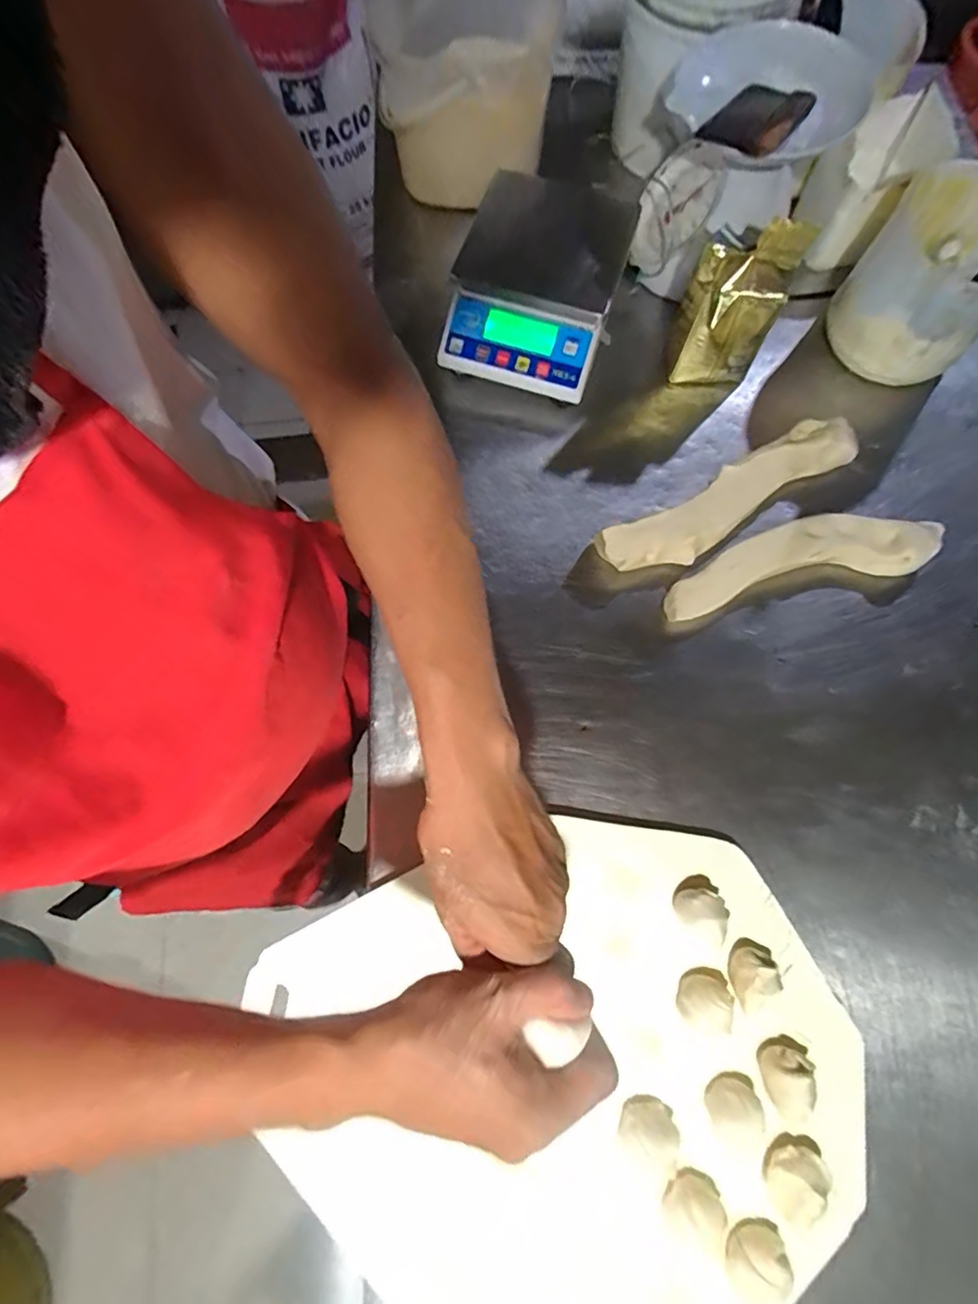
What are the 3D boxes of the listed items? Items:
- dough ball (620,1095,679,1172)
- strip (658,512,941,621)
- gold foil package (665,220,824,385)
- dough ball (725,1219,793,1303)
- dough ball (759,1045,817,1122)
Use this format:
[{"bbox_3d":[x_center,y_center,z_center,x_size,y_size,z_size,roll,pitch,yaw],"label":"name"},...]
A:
[{"bbox_3d":[0.128,0.385,0.447,0.045,0.023,0.039,27,77,9],"label":"dough ball"},{"bbox_3d":[0.330,-0.100,0.595,0.295,0.030,0.076,-12,74,-2],"label":"strip"},{"bbox_3d":[0.259,-0.362,0.600,0.099,0.159,0.046,6,75,3],"label":"gold foil package"},{"bbox_3d":[0.207,0.468,0.427,0.047,0.029,0.038,-28,76,-6],"label":"dough ball"},{"bbox_3d":[0.244,0.348,0.455,0.043,0.032,0.036,-43,78,-10],"label":"dough ball"}]

